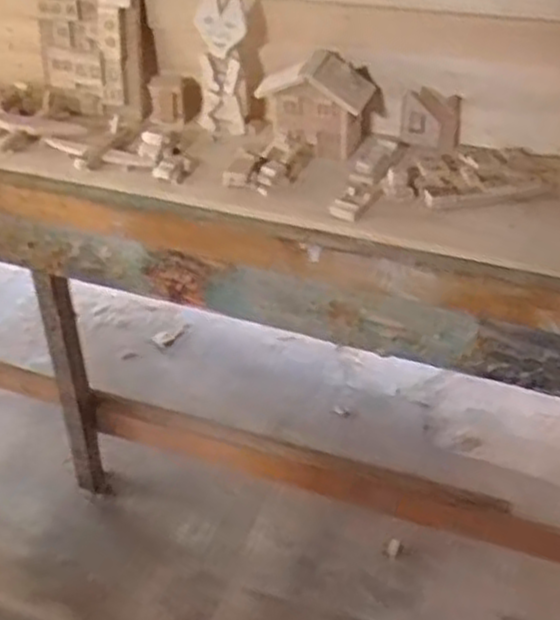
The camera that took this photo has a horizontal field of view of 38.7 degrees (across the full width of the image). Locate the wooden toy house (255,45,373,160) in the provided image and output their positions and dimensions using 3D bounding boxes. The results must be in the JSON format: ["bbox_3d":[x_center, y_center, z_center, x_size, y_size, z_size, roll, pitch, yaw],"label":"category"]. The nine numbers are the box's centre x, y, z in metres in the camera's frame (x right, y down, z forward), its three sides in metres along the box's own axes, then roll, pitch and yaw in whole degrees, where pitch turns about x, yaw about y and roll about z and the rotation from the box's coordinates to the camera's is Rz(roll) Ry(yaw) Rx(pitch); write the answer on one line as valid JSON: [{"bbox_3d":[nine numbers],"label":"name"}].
[{"bbox_3d":[0.049,-0.325,1.222,0.172,0.154,0.097,8,41,16],"label":"wooden toy house"}]

